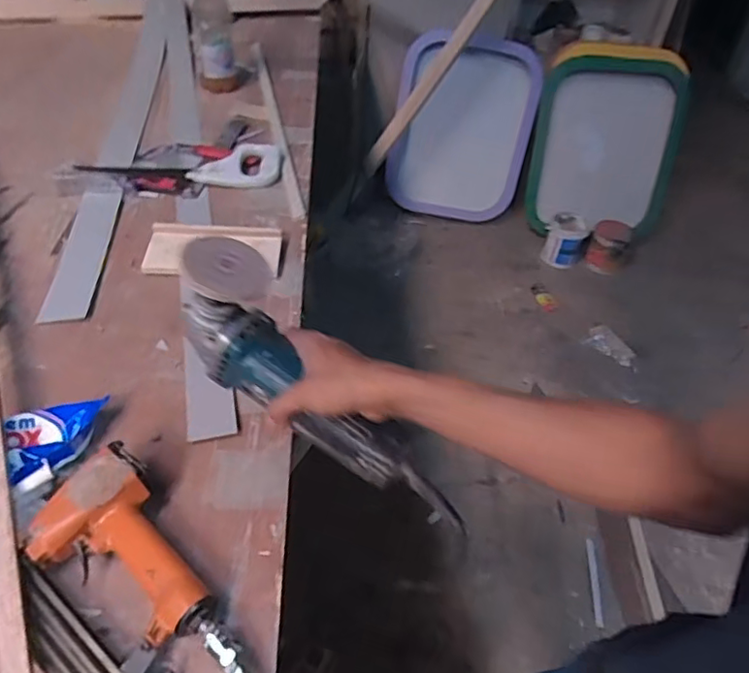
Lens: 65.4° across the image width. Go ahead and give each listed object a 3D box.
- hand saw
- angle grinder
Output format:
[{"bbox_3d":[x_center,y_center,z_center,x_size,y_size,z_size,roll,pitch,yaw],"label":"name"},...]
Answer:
[{"bbox_3d":[-0.344,-0.326,1.070,0.341,0.035,0.124,0,46,-8],"label":"hand saw"},{"bbox_3d":[-0.048,0.047,0.523,0.318,0.086,0.082,43,52,1],"label":"angle grinder"}]

